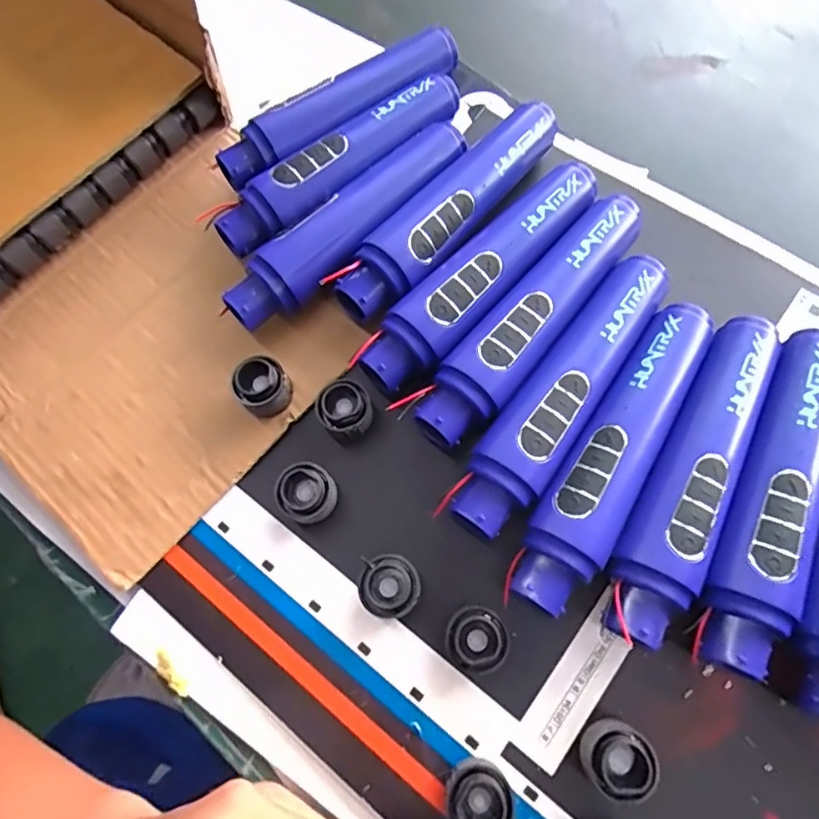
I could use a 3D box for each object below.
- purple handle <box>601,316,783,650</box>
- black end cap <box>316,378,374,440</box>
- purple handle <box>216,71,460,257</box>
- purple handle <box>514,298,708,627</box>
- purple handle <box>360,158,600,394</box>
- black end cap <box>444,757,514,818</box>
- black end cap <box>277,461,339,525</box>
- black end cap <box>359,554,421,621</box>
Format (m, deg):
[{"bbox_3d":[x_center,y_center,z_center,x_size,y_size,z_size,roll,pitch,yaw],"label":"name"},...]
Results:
[{"bbox_3d":[0.140,0.033,0.280,0.039,0.041,0.171,28,74,12],"label":"purple handle"},{"bbox_3d":[-0.034,0.002,0.305,0.027,0.028,0.027,-1,70,2],"label":"black end cap"},{"bbox_3d":[-0.037,-0.150,0.348,0.175,0.040,0.032,-37,73,-10],"label":"purple handle"},{"bbox_3d":[0.105,0.022,0.286,0.040,0.041,0.171,32,75,13],"label":"purple handle"},{"bbox_3d":[0.042,-0.075,0.321,0.036,0.040,0.176,41,77,15],"label":"purple handle"},{"bbox_3d":[0.030,0.168,0.245,0.026,0.025,0.029,-33,72,-9],"label":"black end cap"},{"bbox_3d":[-0.053,0.045,0.294,0.029,0.024,0.028,-1,70,2],"label":"black end cap"},{"bbox_3d":[-0.009,0.088,0.278,0.028,0.025,0.029,-1,70,2],"label":"black end cap"}]

